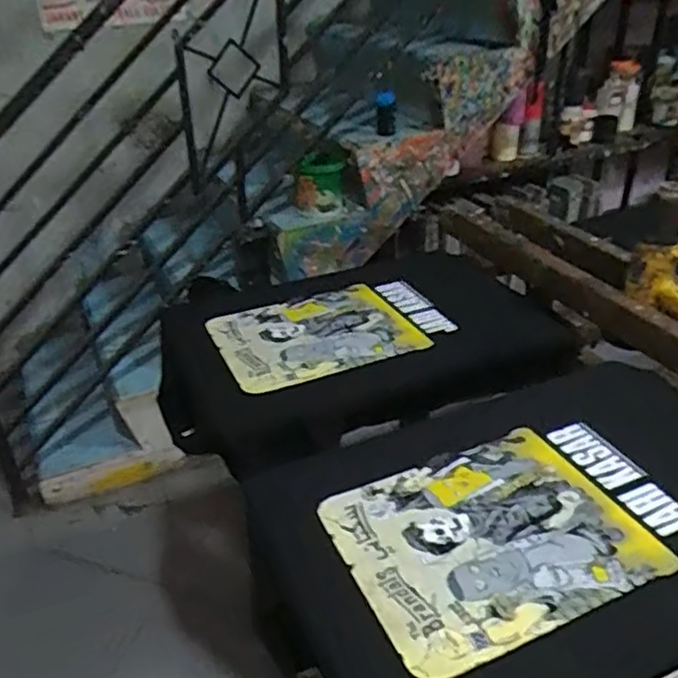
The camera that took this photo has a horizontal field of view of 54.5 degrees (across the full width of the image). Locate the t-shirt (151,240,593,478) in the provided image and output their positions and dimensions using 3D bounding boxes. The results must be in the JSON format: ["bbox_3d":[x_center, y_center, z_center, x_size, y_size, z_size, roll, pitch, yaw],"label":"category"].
[{"bbox_3d":[0.013,-0.002,1.171,0.655,0.098,0.428,-15,32,-23],"label":"t-shirt"}]

